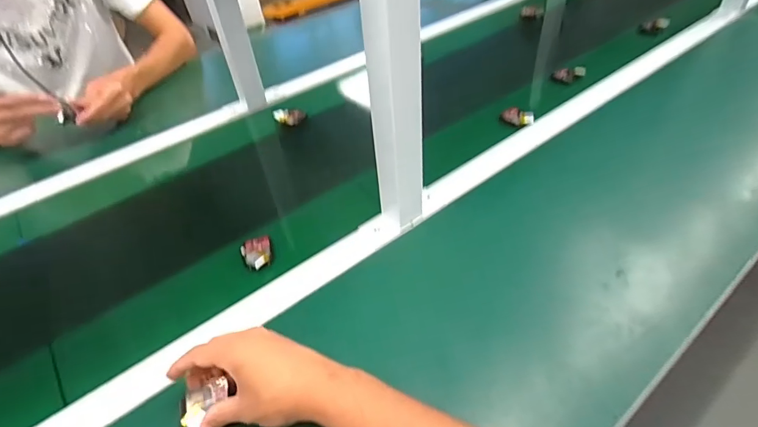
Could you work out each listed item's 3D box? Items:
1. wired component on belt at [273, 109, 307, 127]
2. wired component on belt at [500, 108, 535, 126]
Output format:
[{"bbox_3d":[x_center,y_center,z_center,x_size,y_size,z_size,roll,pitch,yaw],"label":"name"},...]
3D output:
[{"bbox_3d":[-0.161,-0.175,0.772,0.054,0.027,0.020,-10,43,-4],"label":"wired component on belt"},{"bbox_3d":[0.232,-0.162,0.718,0.055,0.015,0.024,25,52,30],"label":"wired component on belt"}]

